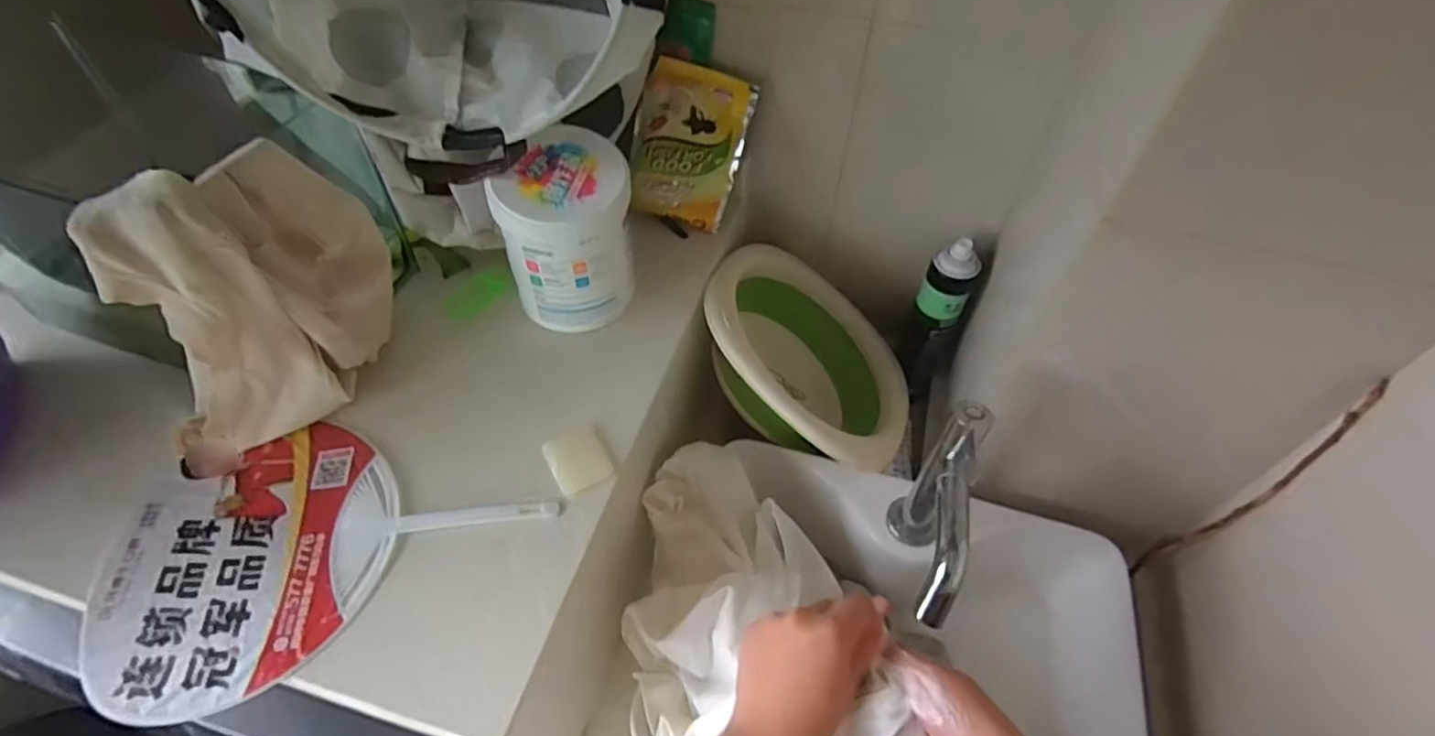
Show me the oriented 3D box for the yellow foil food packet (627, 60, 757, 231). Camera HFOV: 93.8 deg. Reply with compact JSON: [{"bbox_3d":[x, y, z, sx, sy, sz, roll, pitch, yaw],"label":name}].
[{"bbox_3d":[-0.028,-0.217,0.661,0.104,0.145,0.012,15,24,-5],"label":"yellow foil food packet"}]

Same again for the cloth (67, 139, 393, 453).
[{"bbox_3d":[-0.330,-0.062,0.495,0.083,0.185,0.164,10,51,5],"label":"cloth"}]

